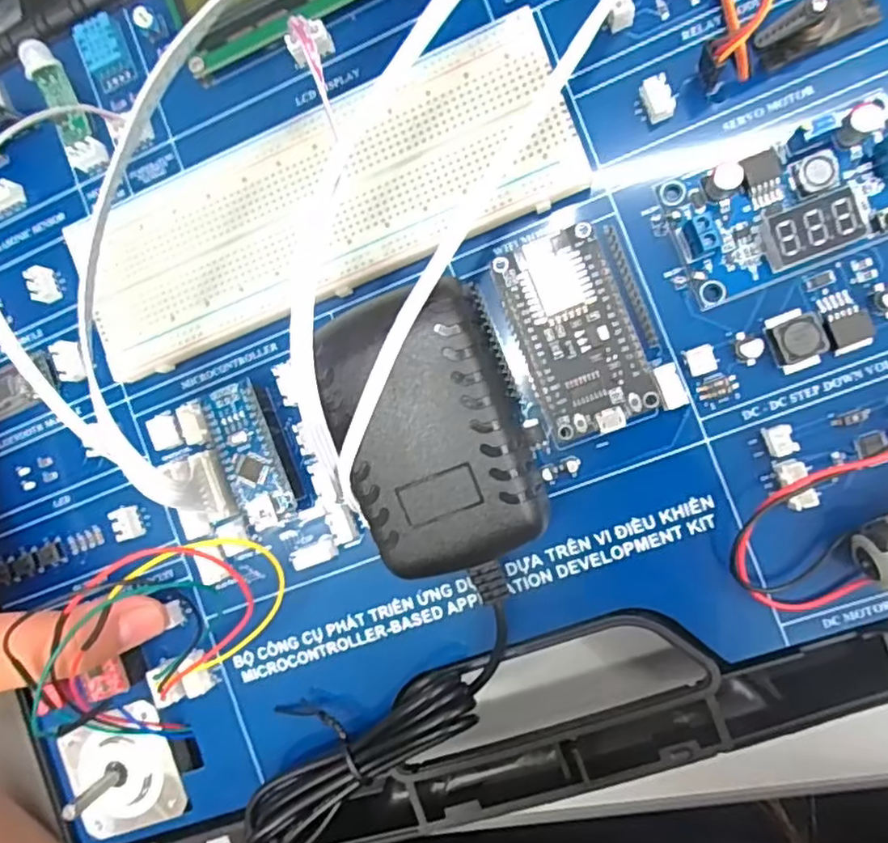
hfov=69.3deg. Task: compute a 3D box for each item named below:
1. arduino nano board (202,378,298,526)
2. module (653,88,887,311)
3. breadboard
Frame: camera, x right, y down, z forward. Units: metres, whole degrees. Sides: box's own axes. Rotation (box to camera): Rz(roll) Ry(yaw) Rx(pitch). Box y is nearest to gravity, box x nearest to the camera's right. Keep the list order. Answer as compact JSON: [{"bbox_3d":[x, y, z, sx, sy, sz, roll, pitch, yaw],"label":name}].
[{"bbox_3d":[-0.061,0.011,0.206,0.016,0.014,0.045,-22,87,9],"label":"arduino nano board"},{"bbox_3d":[0.100,-0.063,0.181,0.068,0.008,0.039,-22,87,9],"label":"module"},{"bbox_3d":[-0.039,-0.067,0.202,0.158,0.013,0.054,-20,87,9],"label":"breadboard"}]

